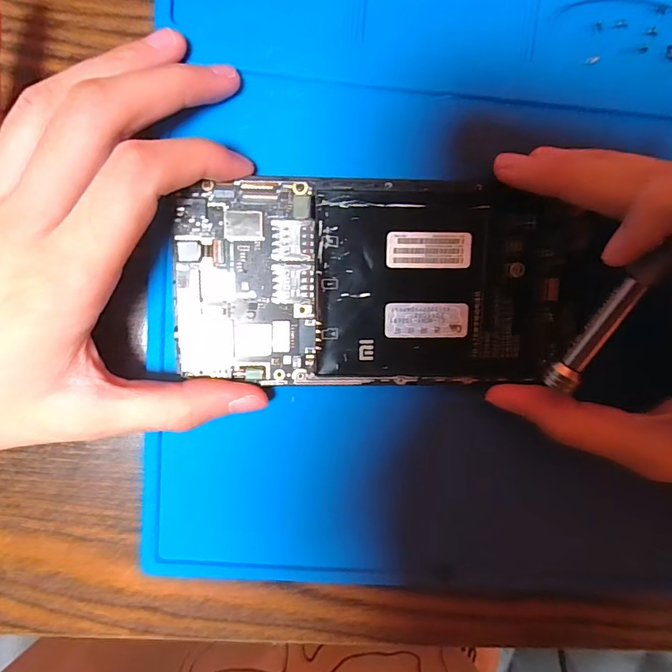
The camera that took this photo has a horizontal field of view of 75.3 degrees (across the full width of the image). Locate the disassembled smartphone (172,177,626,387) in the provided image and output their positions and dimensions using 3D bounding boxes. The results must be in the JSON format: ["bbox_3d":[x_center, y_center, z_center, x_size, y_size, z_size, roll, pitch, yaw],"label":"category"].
[{"bbox_3d":[0.020,-0.018,0.156,0.149,0.006,0.071,0,99,-5],"label":"disassembled smartphone"}]

